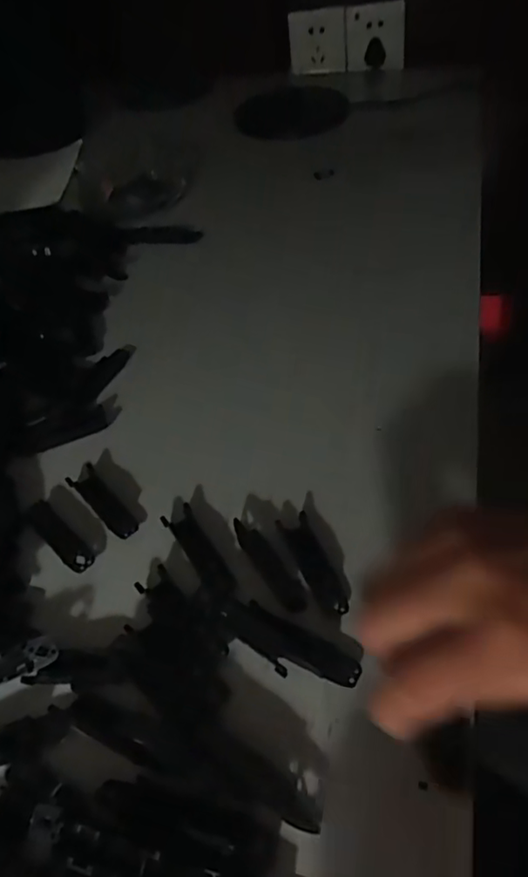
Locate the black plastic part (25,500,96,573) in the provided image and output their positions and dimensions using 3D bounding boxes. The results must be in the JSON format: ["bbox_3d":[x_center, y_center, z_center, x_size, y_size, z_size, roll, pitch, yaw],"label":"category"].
[{"bbox_3d":[-0.125,0.060,0.363,0.064,0.006,0.016,34,60,32],"label":"black plastic part"}]

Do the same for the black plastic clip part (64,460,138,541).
[{"bbox_3d":[-0.102,0.041,0.375,0.018,0.009,0.065,-33,52,-22],"label":"black plastic clip part"}]

